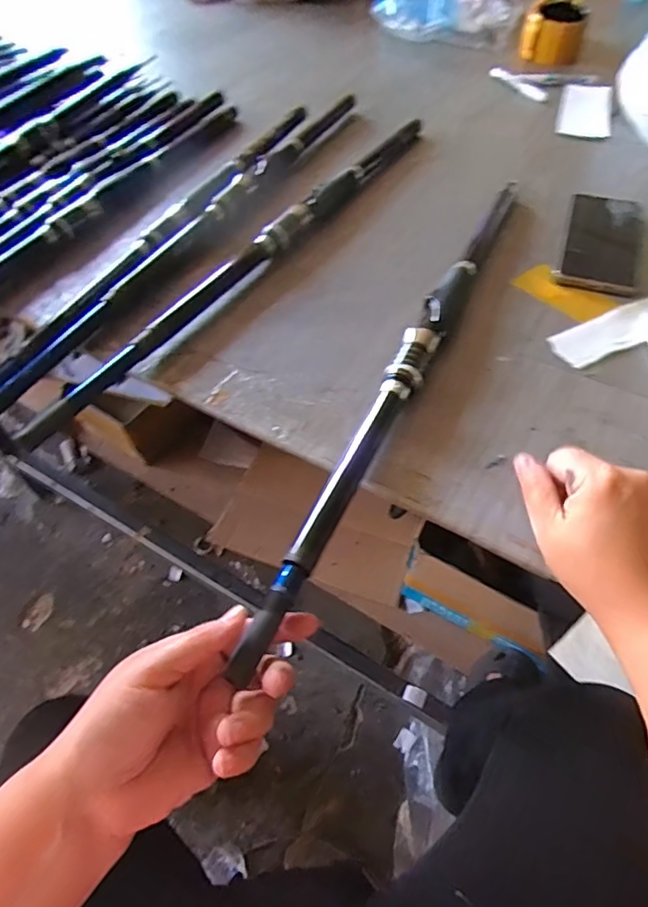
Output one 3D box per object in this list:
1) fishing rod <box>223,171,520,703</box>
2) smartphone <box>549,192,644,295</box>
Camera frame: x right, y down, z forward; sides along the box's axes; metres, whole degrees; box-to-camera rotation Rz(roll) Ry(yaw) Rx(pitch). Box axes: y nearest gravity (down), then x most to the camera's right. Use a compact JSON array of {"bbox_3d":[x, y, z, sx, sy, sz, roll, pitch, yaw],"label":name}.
[{"bbox_3d":[0.077,-0.085,0.436,0.027,0.021,0.562,21,55,16],"label":"fishing rod"},{"bbox_3d":[0.282,-0.215,0.534,0.073,0.016,0.149,18,56,14],"label":"smartphone"}]

